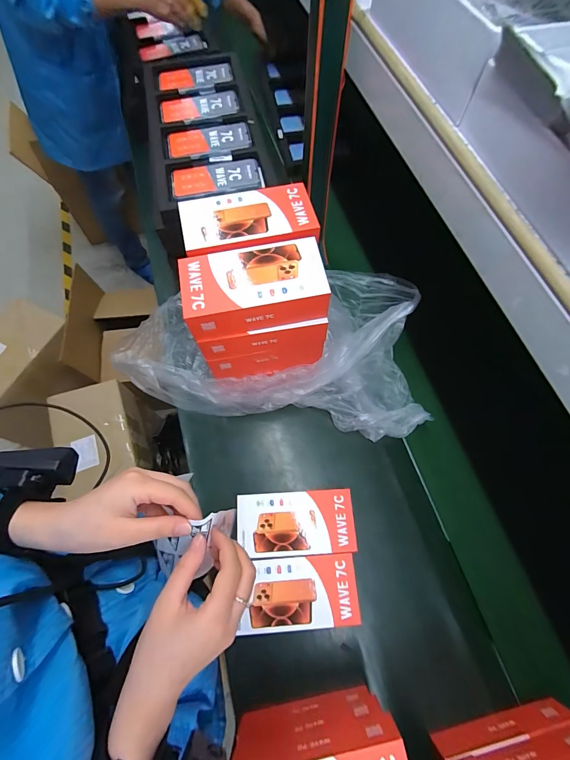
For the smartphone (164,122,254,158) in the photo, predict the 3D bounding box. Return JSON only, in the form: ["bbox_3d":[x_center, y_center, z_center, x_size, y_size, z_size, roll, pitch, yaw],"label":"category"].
[{"bbox_3d":[-0.156,-0.491,0.698,0.169,0.007,0.079,-6,68,-3],"label":"smartphone"}]

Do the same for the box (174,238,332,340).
[{"bbox_3d":[-0.042,-0.121,0.449,0.179,0.056,0.092,-10,68,-5],"label":"box"}]

